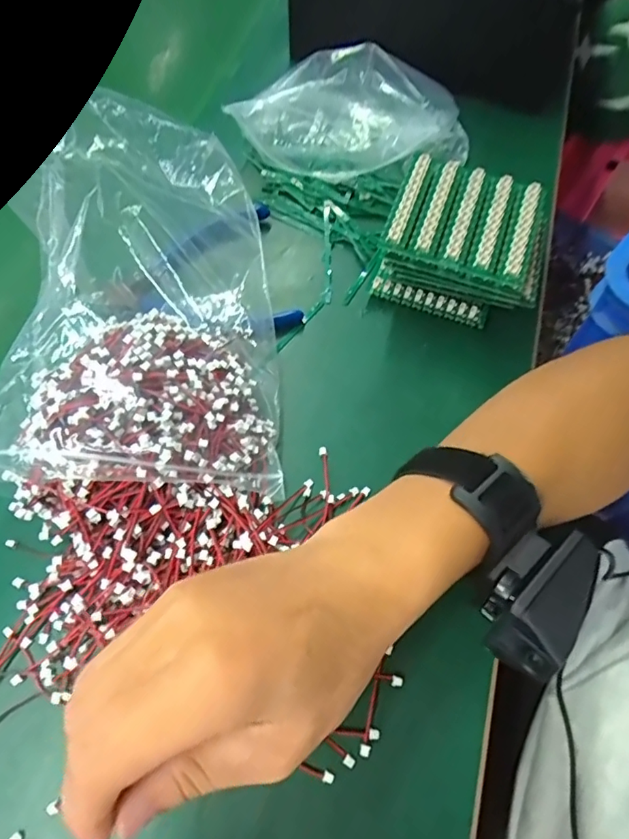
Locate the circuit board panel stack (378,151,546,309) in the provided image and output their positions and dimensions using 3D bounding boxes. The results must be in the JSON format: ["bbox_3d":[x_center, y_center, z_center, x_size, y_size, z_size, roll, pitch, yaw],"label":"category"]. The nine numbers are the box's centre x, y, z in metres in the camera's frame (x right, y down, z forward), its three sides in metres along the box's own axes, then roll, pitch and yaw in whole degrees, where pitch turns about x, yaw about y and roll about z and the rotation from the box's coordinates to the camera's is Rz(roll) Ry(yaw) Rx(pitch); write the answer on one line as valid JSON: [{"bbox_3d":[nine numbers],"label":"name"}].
[{"bbox_3d":[0.101,-0.115,0.338,0.101,0.056,0.088,18,66,9],"label":"circuit board panel stack"}]

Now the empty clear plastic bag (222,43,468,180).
[{"bbox_3d":[0.032,-0.230,0.388,0.175,0.059,0.064,2,65,2],"label":"empty clear plastic bag"}]

